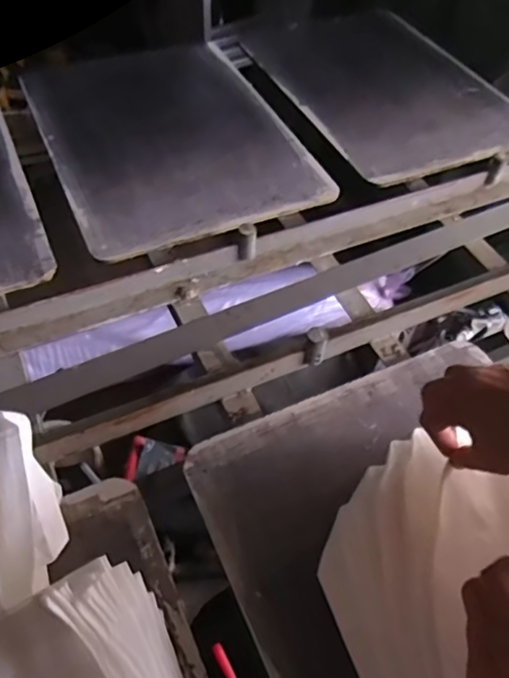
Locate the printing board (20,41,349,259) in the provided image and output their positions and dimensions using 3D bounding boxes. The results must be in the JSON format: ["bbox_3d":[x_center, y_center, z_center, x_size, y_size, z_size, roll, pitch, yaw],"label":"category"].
[{"bbox_3d":[-0.151,-0.364,0.946,0.393,0.018,0.529,-19,57,-17],"label":"printing board"}]

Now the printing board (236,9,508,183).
[{"bbox_3d":[0.248,-0.528,1.091,0.392,0.014,0.590,-21,57,-18],"label":"printing board"}]

